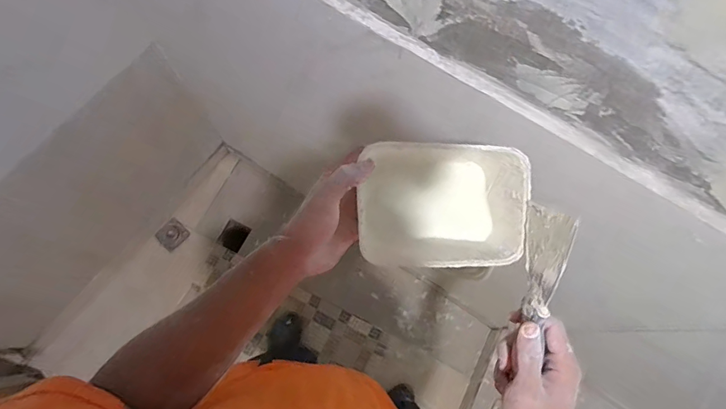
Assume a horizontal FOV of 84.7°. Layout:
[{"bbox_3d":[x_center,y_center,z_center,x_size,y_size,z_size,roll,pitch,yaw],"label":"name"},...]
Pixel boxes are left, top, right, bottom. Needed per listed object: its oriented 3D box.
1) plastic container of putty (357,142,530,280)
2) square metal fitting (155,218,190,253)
[{"bbox_3d":[0.083,0.003,0.422,0.168,0.084,0.129,8,92,-4],"label":"plastic container of putty"},{"bbox_3d":[-0.738,0.120,1.547,0.016,0.106,0.105,20,63,45],"label":"square metal fitting"}]

